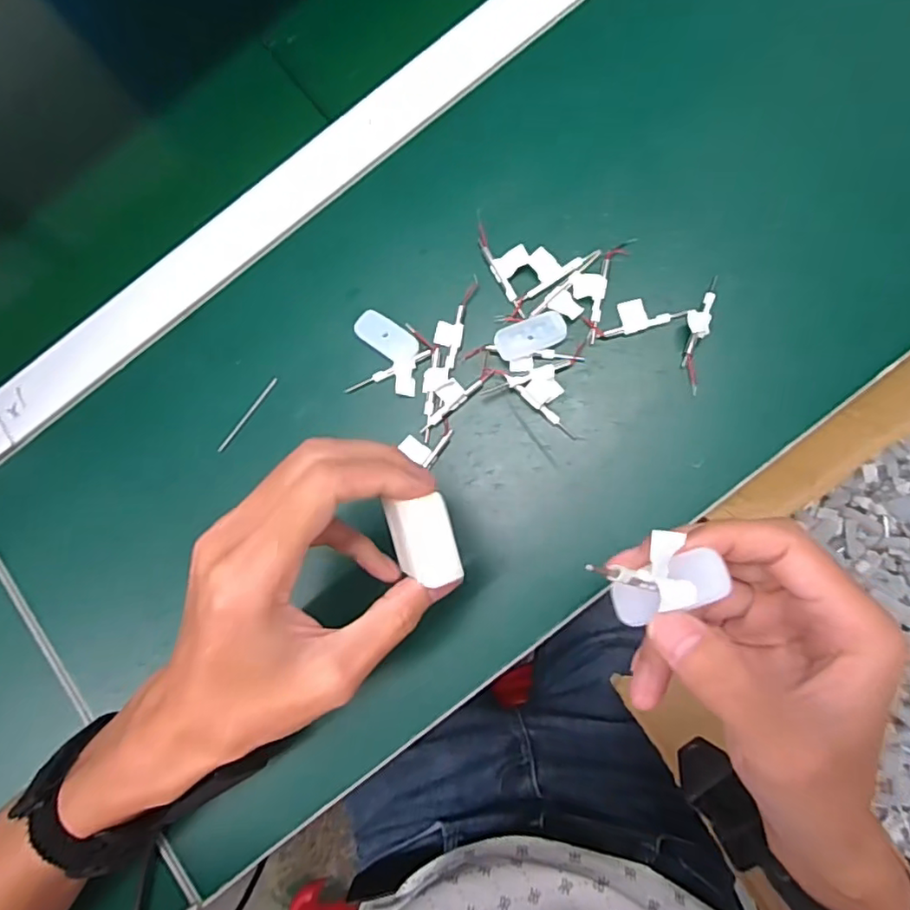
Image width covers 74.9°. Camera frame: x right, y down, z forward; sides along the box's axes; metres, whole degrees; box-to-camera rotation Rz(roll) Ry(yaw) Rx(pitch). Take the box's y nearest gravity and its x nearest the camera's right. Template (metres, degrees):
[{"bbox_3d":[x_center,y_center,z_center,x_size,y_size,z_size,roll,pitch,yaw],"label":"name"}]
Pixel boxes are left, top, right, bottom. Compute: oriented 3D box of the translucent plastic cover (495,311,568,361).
[{"bbox_3d":[0.045,-0.072,0.355,0.044,0.009,0.020,-21,80,3],"label":"translucent plastic cover"}]

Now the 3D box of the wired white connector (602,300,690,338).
[{"bbox_3d":[0.111,-0.084,0.355,0.047,0.005,0.019,-15,81,4],"label":"wired white connector"}]

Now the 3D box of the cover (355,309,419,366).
[{"bbox_3d":[-0.042,-0.072,0.364,0.041,0.006,0.020,36,88,10],"label":"cover"}]

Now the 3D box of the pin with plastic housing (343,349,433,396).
[{"bbox_3d":[-0.037,-0.043,0.363,0.056,0.004,0.021,-24,80,3],"label":"pin with plastic housing"}]

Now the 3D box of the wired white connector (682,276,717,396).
[{"bbox_3d":[0.142,-0.073,0.347,0.015,0.013,0.070,12,84,8],"label":"wired white connector"}]

